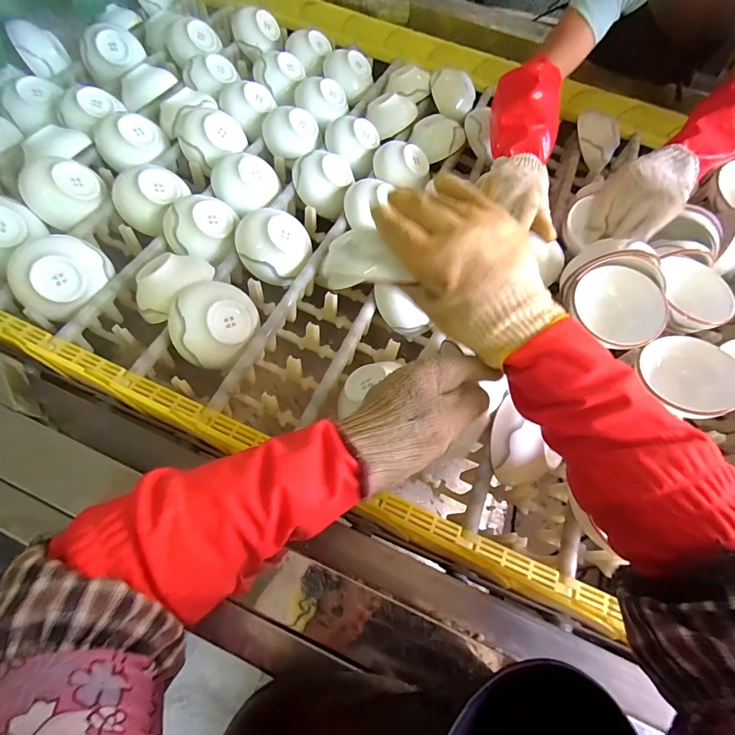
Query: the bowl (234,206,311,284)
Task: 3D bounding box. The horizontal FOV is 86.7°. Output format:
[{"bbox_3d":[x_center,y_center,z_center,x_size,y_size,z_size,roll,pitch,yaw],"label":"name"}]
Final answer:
[{"bbox_3d":[-0.133,-0.175,0.555,0.095,0.051,0.095,14,68,-39],"label":"bowl"}]

